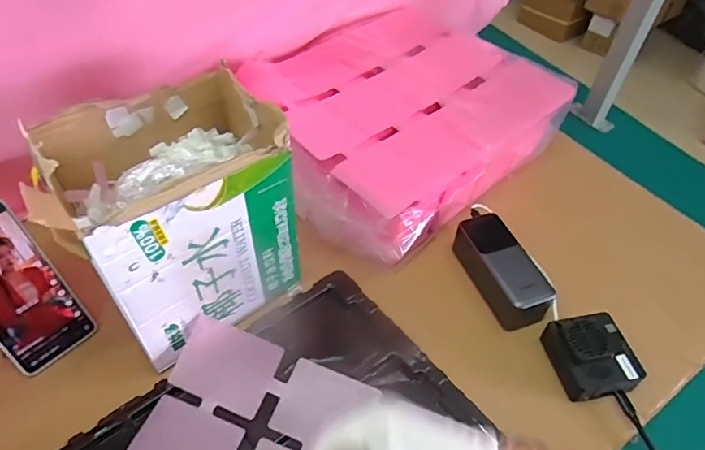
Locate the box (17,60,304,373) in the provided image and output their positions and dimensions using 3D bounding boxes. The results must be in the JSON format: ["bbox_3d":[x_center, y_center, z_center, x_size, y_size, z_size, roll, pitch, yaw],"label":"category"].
[{"bbox_3d":[-0.165,-0.012,0.500,0.196,0.199,0.158,-35,59,-29],"label":"box"}]

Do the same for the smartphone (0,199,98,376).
[{"bbox_3d":[-0.323,0.062,0.484,0.008,0.163,0.076,7,37,46],"label":"smartphone"}]

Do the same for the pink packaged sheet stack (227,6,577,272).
[{"bbox_3d":[0.072,-0.144,0.680,0.362,0.116,0.297,-31,57,-26],"label":"pink packaged sheet stack"}]

